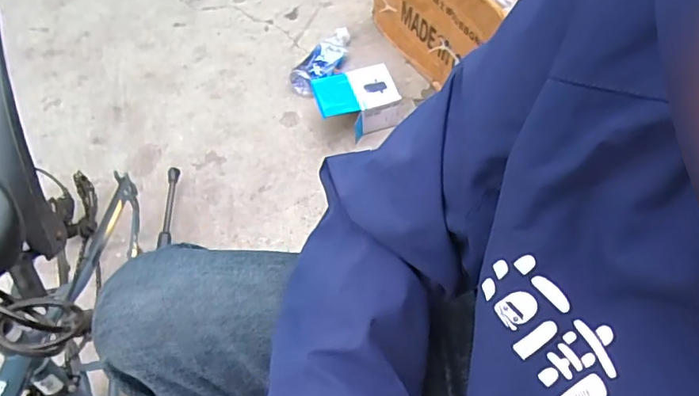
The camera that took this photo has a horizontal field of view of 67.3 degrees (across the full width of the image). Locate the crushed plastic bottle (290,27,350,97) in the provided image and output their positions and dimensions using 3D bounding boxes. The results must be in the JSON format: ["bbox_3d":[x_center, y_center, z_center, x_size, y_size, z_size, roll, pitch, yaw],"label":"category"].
[{"bbox_3d":[-0.061,-0.329,1.244,0.096,0.042,0.202,34,76,20],"label":"crushed plastic bottle"}]

